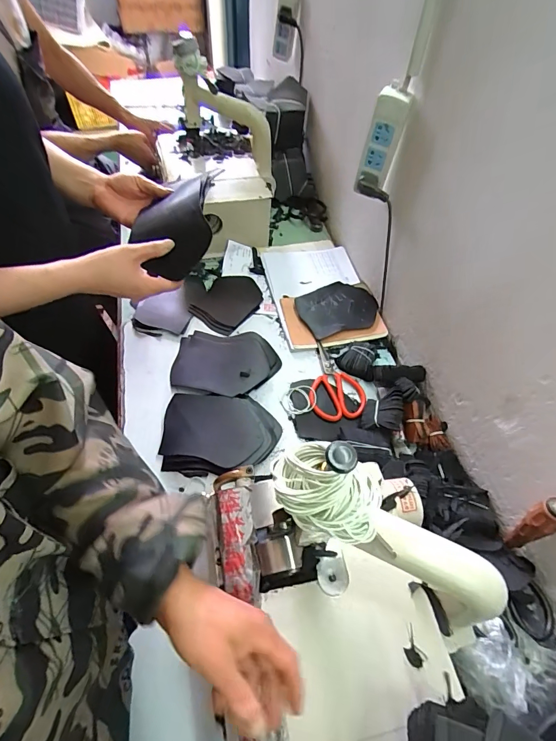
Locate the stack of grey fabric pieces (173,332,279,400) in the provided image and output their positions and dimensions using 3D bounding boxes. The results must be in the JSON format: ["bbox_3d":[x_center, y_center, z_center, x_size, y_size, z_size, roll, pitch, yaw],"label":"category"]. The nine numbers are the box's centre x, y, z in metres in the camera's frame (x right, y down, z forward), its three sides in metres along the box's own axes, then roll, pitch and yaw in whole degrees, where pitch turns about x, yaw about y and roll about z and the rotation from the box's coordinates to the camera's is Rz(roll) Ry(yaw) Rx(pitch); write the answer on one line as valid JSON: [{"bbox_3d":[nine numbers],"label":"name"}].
[{"bbox_3d":[-0.099,-0.017,0.746,0.194,0.013,0.146,6,55,0],"label":"stack of grey fabric pieces"}]

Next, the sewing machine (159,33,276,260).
[{"bbox_3d":[-0.130,-0.507,0.914,0.230,0.334,0.336,-24,60,-19],"label":"sewing machine"}]

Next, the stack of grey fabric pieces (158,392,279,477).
[{"bbox_3d":[-0.096,0.107,0.663,0.191,0.027,0.142,-2,55,-5],"label":"stack of grey fabric pieces"}]

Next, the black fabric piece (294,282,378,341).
[{"bbox_3d":[0.133,-0.133,0.838,0.165,0.028,0.132,-26,61,-20],"label":"black fabric piece"}]

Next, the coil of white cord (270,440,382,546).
[{"bbox_3d":[0.039,0.092,0.298,0.089,0.049,0.063,24,57,12],"label":"coil of white cord"}]

